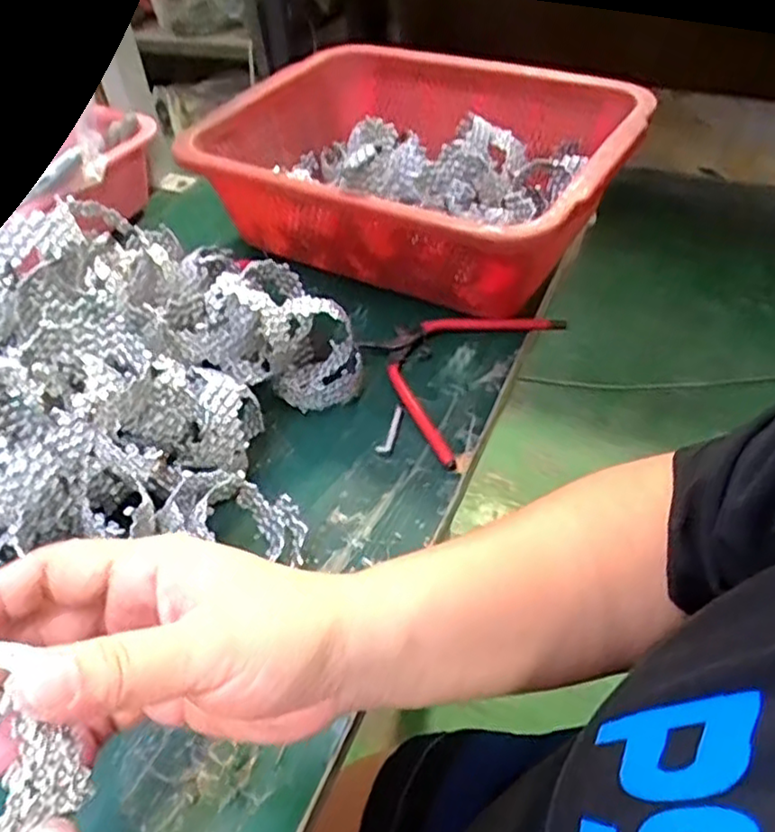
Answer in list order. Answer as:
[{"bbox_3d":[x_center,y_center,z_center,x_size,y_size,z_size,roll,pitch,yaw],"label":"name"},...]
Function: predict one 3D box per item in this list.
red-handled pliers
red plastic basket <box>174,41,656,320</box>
[{"bbox_3d":[0.070,-0.036,0.487,0.137,0.015,0.128,-22,47,-16],"label":"red-handled pliers"},{"bbox_3d":[0.029,-0.202,0.581,0.324,0.121,0.256,20,51,24],"label":"red plastic basket"}]

